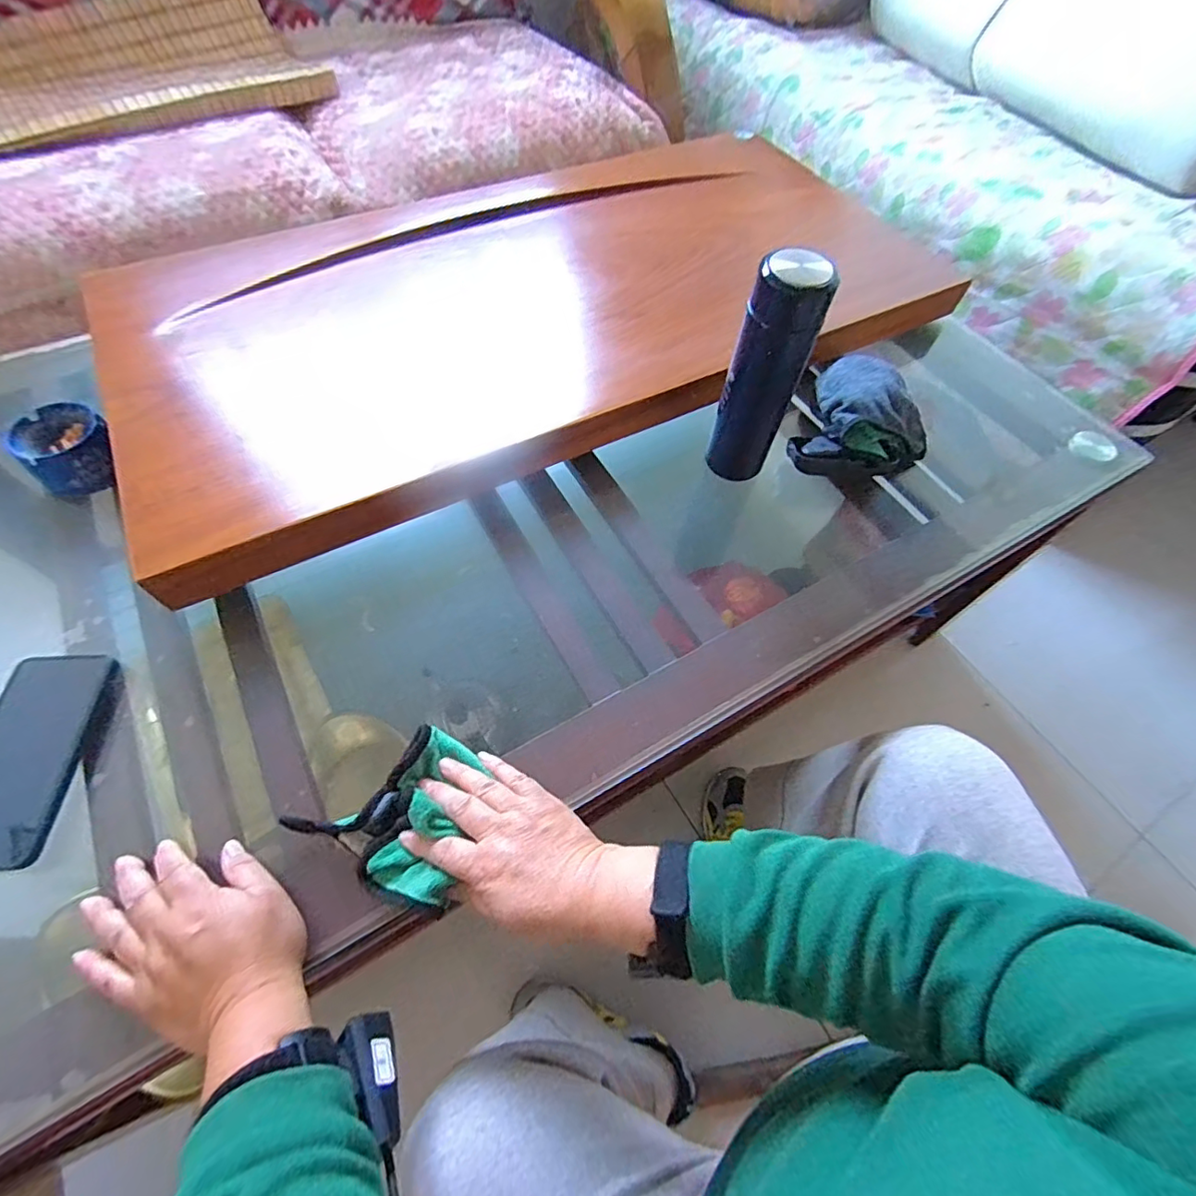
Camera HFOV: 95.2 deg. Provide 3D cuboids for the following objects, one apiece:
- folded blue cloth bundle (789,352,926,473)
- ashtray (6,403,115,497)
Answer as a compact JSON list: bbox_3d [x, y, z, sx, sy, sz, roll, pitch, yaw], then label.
[{"bbox_3d":[0.284,-0.181,0.575,0.132,0.064,0.156,25,63,11],"label":"folded blue cloth bundle"},{"bbox_3d":[-0.509,-0.144,0.526,0.079,0.047,0.077,37,65,17],"label":"ashtray"}]

